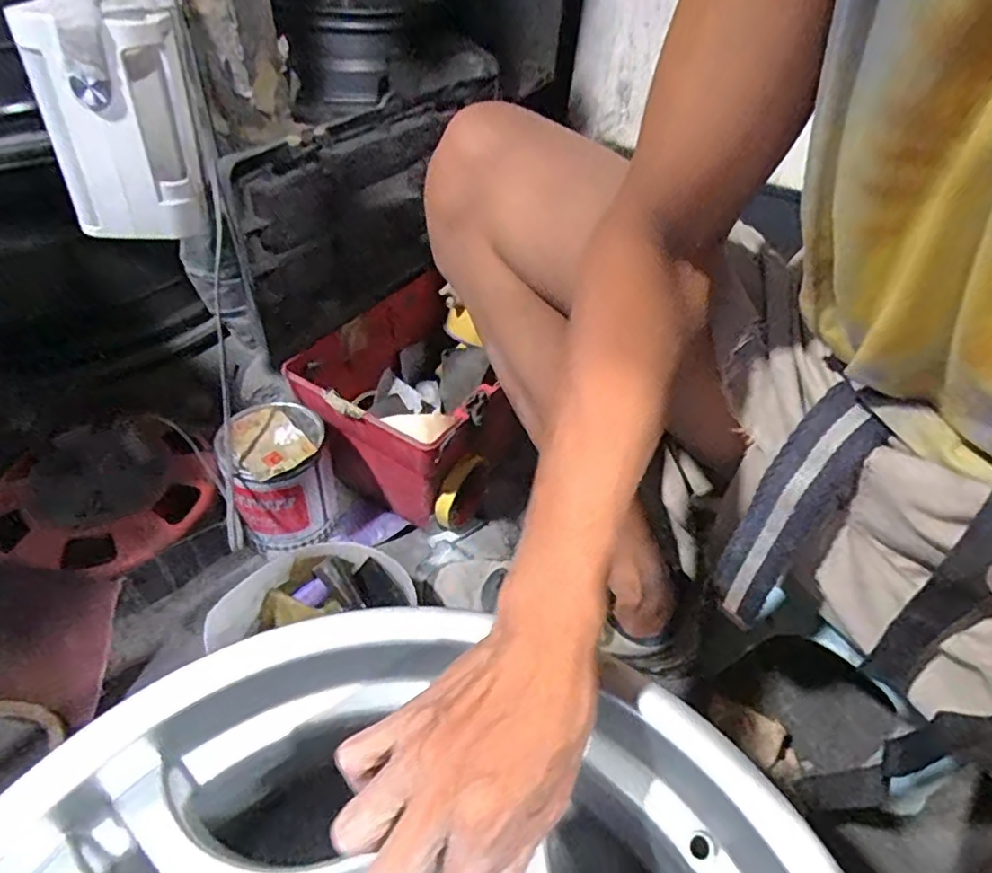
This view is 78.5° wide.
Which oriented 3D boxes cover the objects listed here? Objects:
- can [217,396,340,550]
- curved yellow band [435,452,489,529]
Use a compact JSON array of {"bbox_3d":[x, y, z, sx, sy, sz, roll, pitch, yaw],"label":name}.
[{"bbox_3d":[-0.217,0.042,0.618,0.094,0.125,0.093,3,44,-3],"label":"can"},{"bbox_3d":[-0.034,0.059,0.673,0.023,0.075,0.089,26,47,19],"label":"curved yellow band"}]

